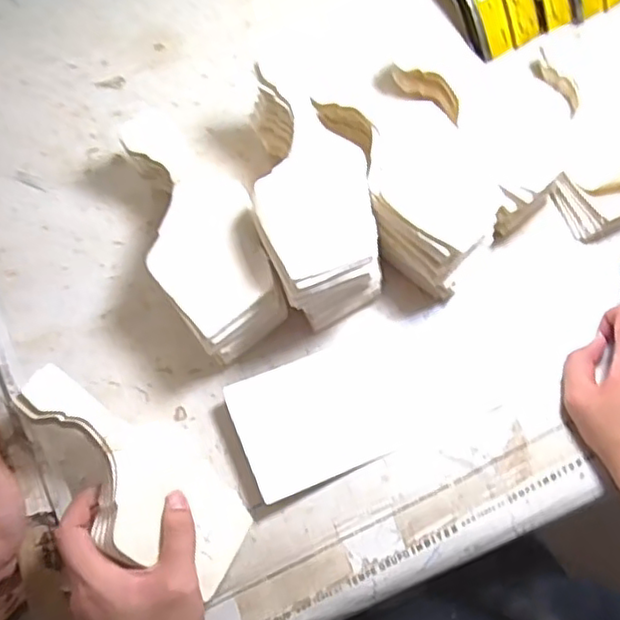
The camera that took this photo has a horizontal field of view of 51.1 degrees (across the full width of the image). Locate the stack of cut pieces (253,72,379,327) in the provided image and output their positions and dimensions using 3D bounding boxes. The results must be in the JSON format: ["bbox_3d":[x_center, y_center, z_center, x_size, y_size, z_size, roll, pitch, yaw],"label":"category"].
[{"bbox_3d":[0.003,-0.084,0.518,0.086,0.111,0.173,-11,75,-3],"label":"stack of cut pieces"}]

